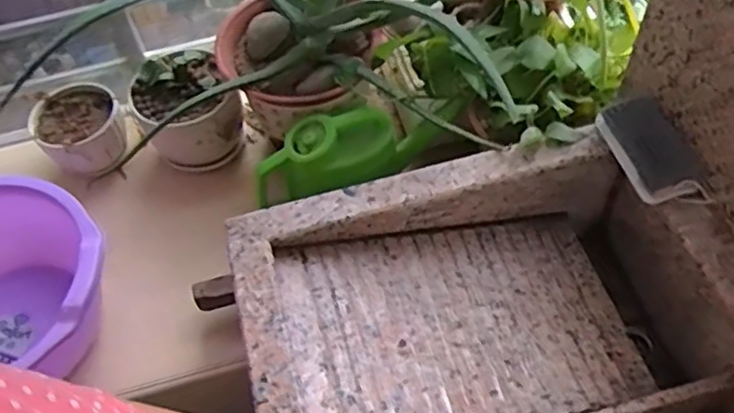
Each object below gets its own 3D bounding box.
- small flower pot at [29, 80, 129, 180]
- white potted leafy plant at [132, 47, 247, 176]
[{"bbox_3d":[-0.474,-0.129,1.131,0.151,0.112,0.138,-20,56,-10],"label":"small flower pot"},{"bbox_3d":[-0.286,-0.150,1.113,0.165,0.158,0.131,-21,56,-10],"label":"white potted leafy plant"}]

